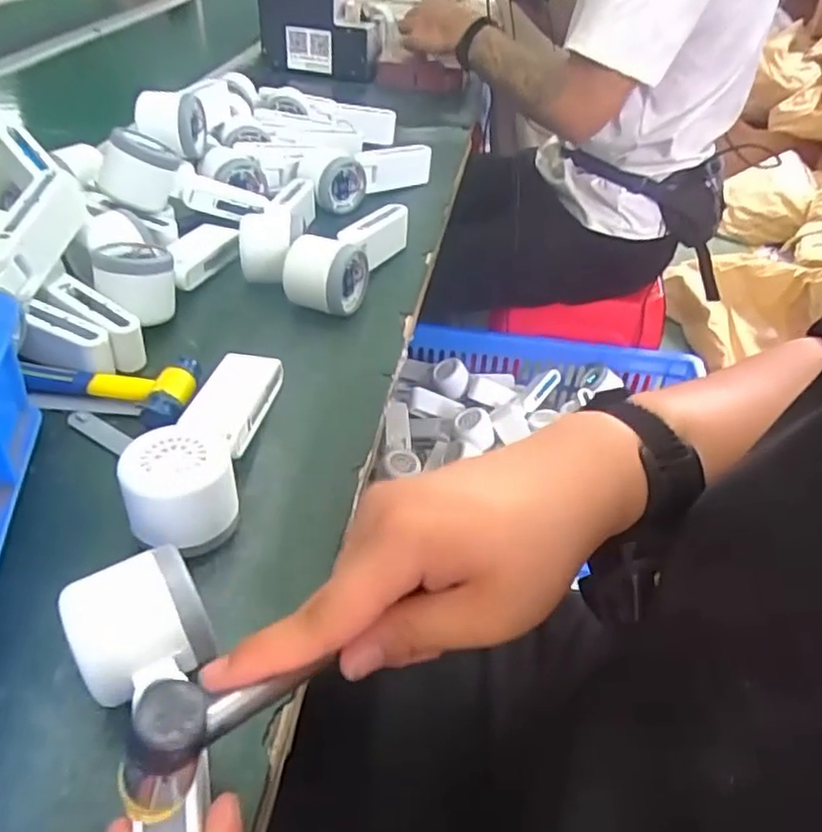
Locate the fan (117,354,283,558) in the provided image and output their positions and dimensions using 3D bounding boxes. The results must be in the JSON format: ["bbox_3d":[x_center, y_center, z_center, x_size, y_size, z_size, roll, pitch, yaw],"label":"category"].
[{"bbox_3d":[-0.120,0.006,0.402,0.054,0.041,0.166,6,41,4],"label":"fan"}]

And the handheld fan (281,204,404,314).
[{"bbox_3d":[-0.052,-0.149,0.584,0.055,0.049,0.155,16,43,14],"label":"handheld fan"}]

